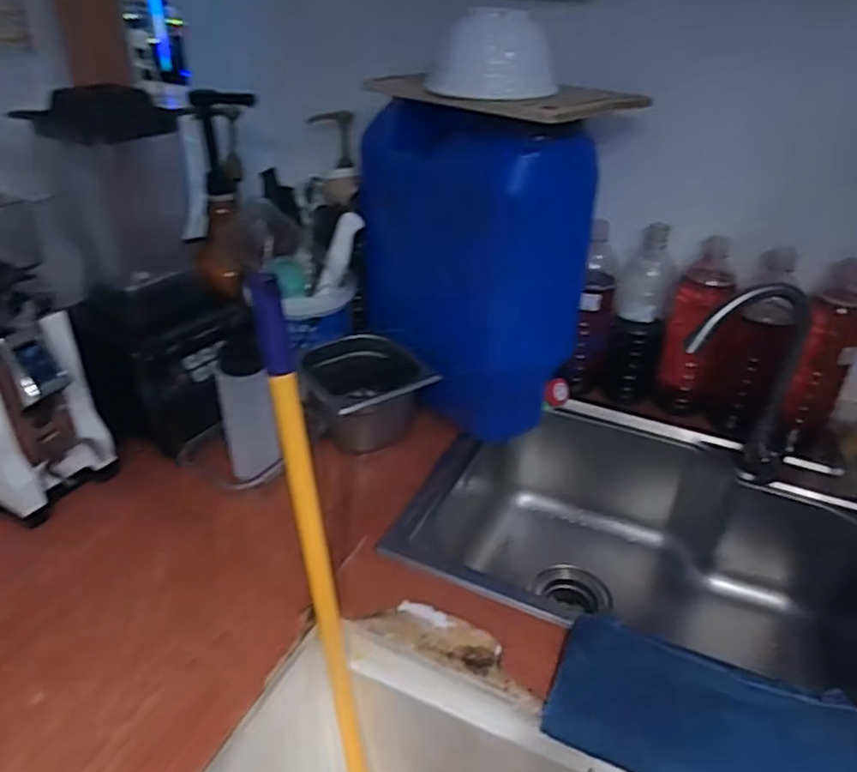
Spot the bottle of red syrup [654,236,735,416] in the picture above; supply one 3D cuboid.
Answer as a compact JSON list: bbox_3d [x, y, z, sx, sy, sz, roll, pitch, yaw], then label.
[{"bbox_3d":[0.385,-0.085,0.951,0.073,0.252,0.063,13,34,17],"label":"bottle of red syrup"}]

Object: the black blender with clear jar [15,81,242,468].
[{"bbox_3d":[-0.354,-0.134,0.808,0.157,0.395,0.215,-15,36,-25],"label":"black blender with clear jar"}]

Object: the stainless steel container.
[{"bbox_3d":[-0.090,0.015,0.910,0.160,0.102,0.169,-16,37,-26],"label":"stainless steel container"}]

